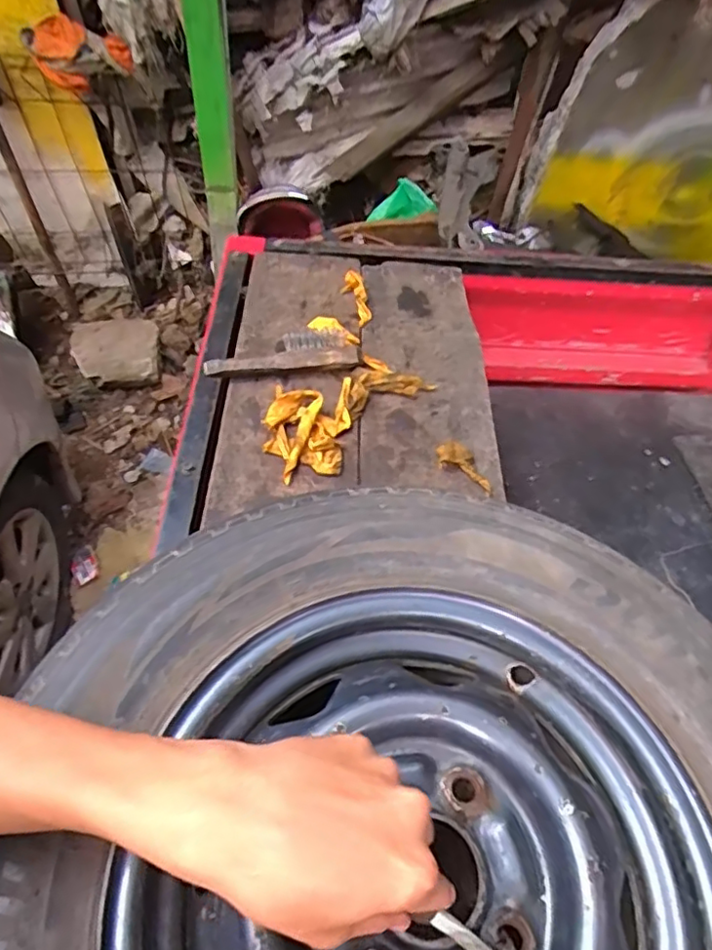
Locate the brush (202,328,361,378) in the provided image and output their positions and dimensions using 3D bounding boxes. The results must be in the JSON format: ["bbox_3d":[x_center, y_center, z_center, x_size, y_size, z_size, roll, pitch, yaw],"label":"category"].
[{"bbox_3d":[-0.094,-0.155,0.783,0.194,0.032,0.056,-11,48,-17],"label":"brush"}]

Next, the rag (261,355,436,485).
[{"bbox_3d":[-0.030,-0.086,0.763,0.139,0.040,0.233,32,51,24],"label":"rag"}]

